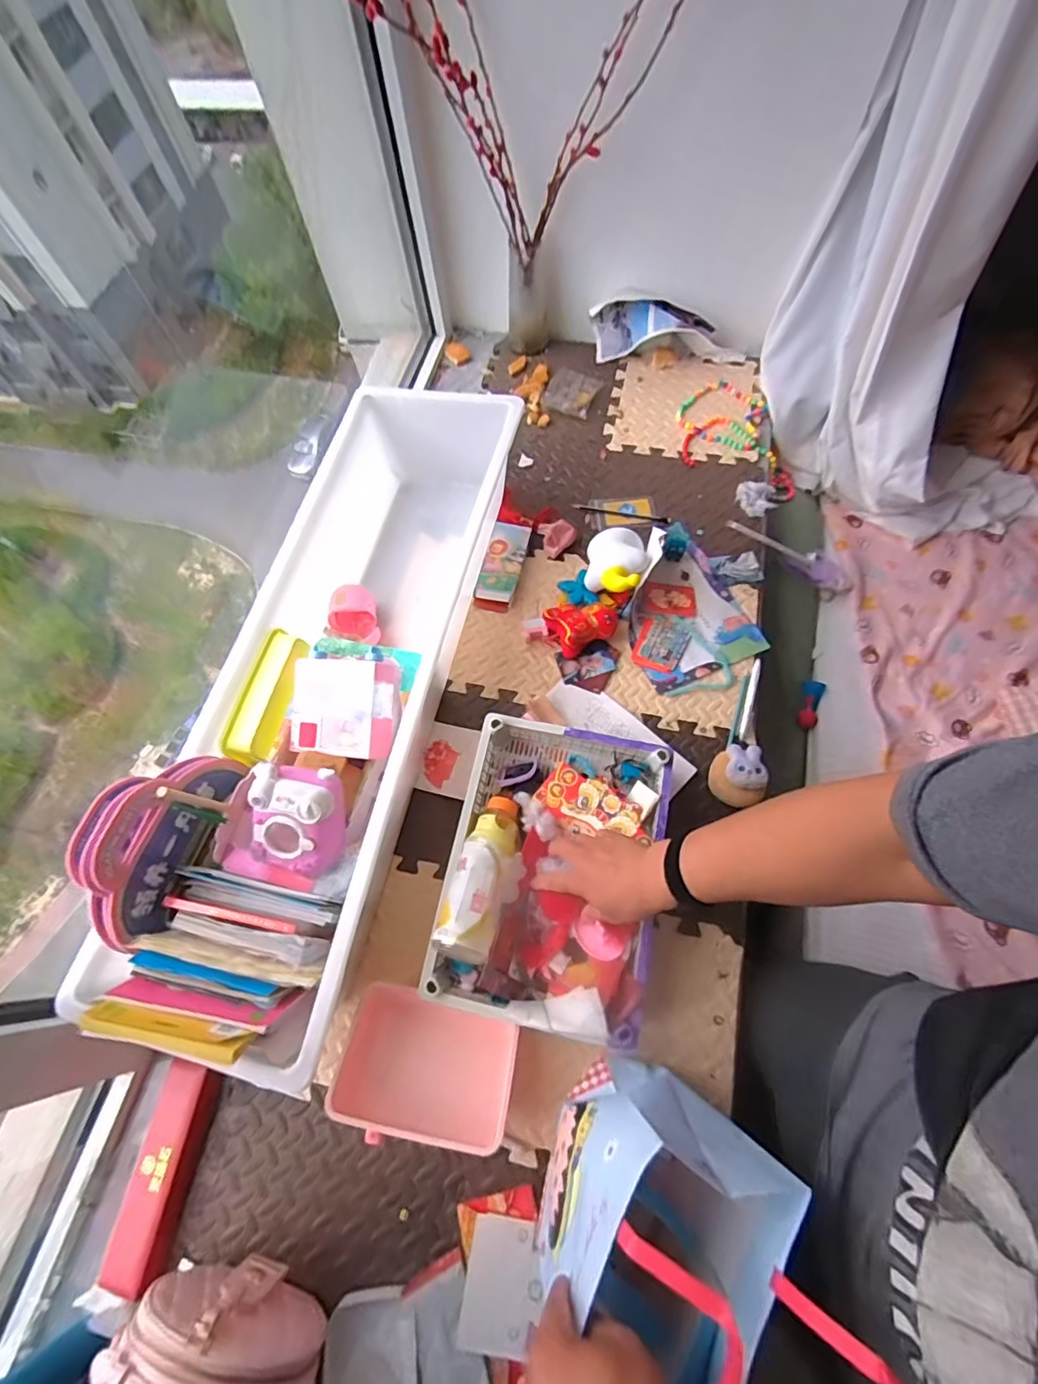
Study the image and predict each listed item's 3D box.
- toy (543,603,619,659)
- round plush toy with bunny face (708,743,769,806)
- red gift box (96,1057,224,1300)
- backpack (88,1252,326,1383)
[{"bbox_3d":[0.103,-0.111,0.895,0.104,0.053,0.079,-22,65,-7],"label":"toy"},{"bbox_3d":[0.315,0.118,0.783,0.073,0.056,0.081,29,70,16],"label":"round plush toy with bunny face"},{"bbox_3d":[-0.413,0.553,0.630,0.067,0.038,0.206,8,65,7],"label":"red gift box"},{"bbox_3d":[-0.274,0.624,0.515,0.178,0.164,0.090,13,68,9],"label":"backpack"}]

